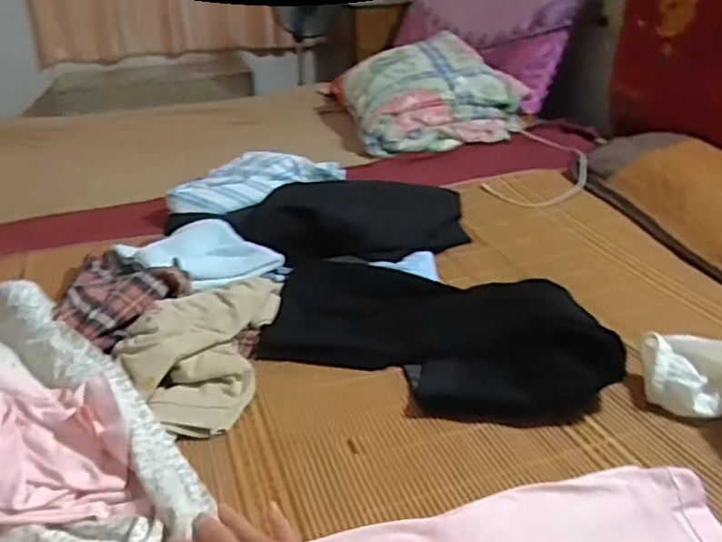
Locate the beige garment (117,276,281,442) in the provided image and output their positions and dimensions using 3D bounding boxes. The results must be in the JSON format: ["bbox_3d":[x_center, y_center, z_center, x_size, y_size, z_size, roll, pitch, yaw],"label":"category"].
[{"bbox_3d":[-0.209,0.084,0.812,0.159,0.081,0.298,1,27,5],"label":"beige garment"}]

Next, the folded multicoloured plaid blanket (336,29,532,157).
[{"bbox_3d":[0.215,-0.508,1.773,0.499,0.206,0.423,-7,27,-10],"label":"folded multicoloured plaid blanket"}]

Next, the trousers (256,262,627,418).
[{"bbox_3d":[0.091,0.064,0.833,0.469,0.070,0.233,7,28,17],"label":"trousers"}]

